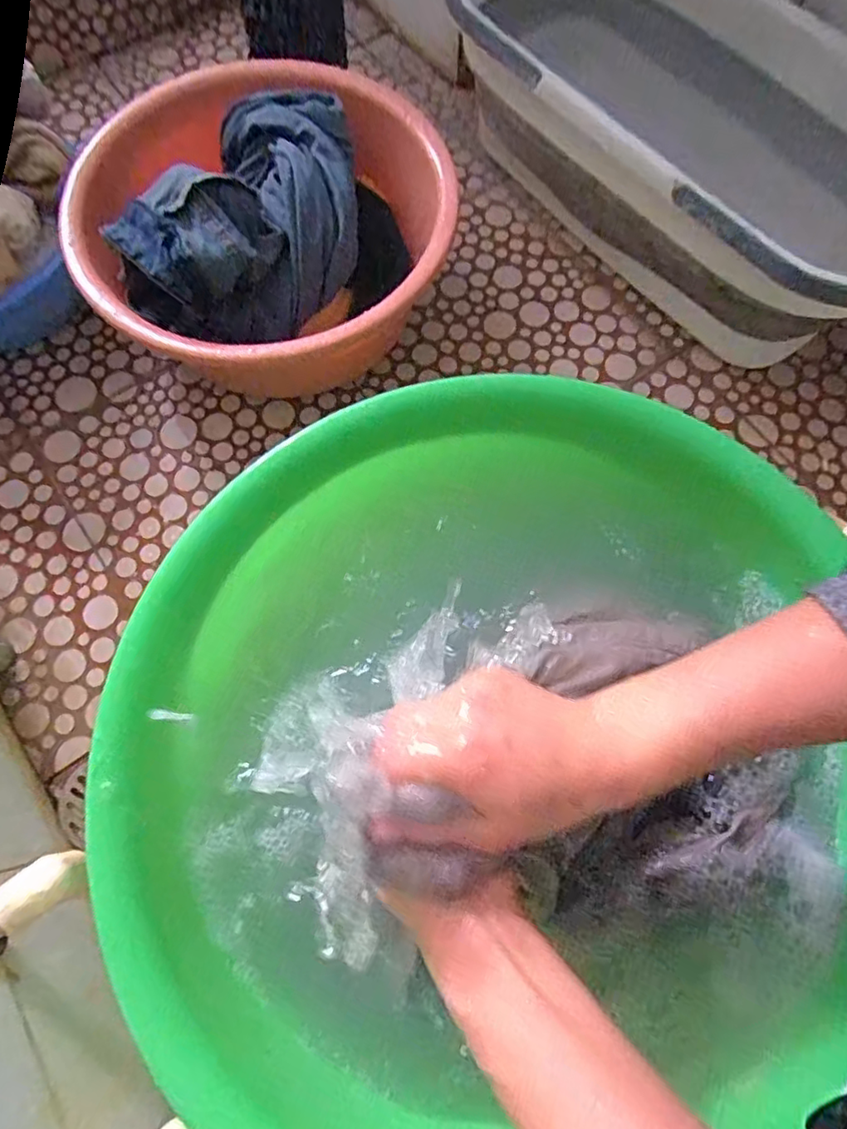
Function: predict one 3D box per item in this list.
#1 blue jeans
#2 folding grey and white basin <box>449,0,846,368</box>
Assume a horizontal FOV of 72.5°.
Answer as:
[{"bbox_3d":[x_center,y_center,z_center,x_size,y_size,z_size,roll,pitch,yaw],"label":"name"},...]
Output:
[{"bbox_3d":[-0.143,-0.314,0.506,0.155,0.090,0.236,16,72,4],"label":"blue jeans"},{"bbox_3d":[0.251,-0.427,0.601,0.269,0.174,0.552,-40,77,-13],"label":"folding grey and white basin"}]

